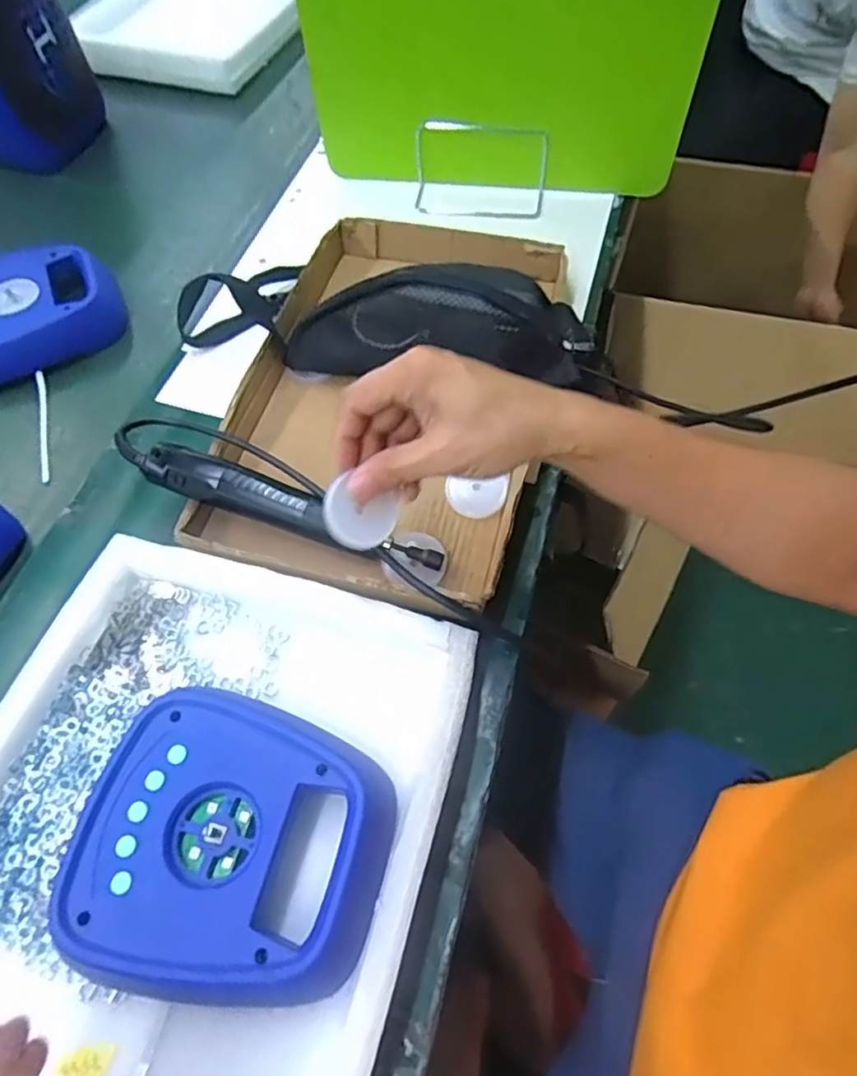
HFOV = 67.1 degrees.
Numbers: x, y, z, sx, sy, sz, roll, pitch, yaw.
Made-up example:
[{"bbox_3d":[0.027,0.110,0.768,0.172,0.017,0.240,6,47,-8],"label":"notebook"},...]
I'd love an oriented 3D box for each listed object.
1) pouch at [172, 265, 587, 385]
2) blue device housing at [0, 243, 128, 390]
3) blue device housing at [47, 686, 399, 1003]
[{"bbox_3d":[-0.042,-0.217,0.611,0.389,0.090,0.129,11,61,8],"label":"pouch"},{"bbox_3d":[-0.417,-0.237,0.673,0.169,0.047,0.154,-1,60,1],"label":"blue device housing"},{"bbox_3d":[-0.114,0.179,0.382,0.174,0.036,0.153,12,61,8],"label":"blue device housing"}]

